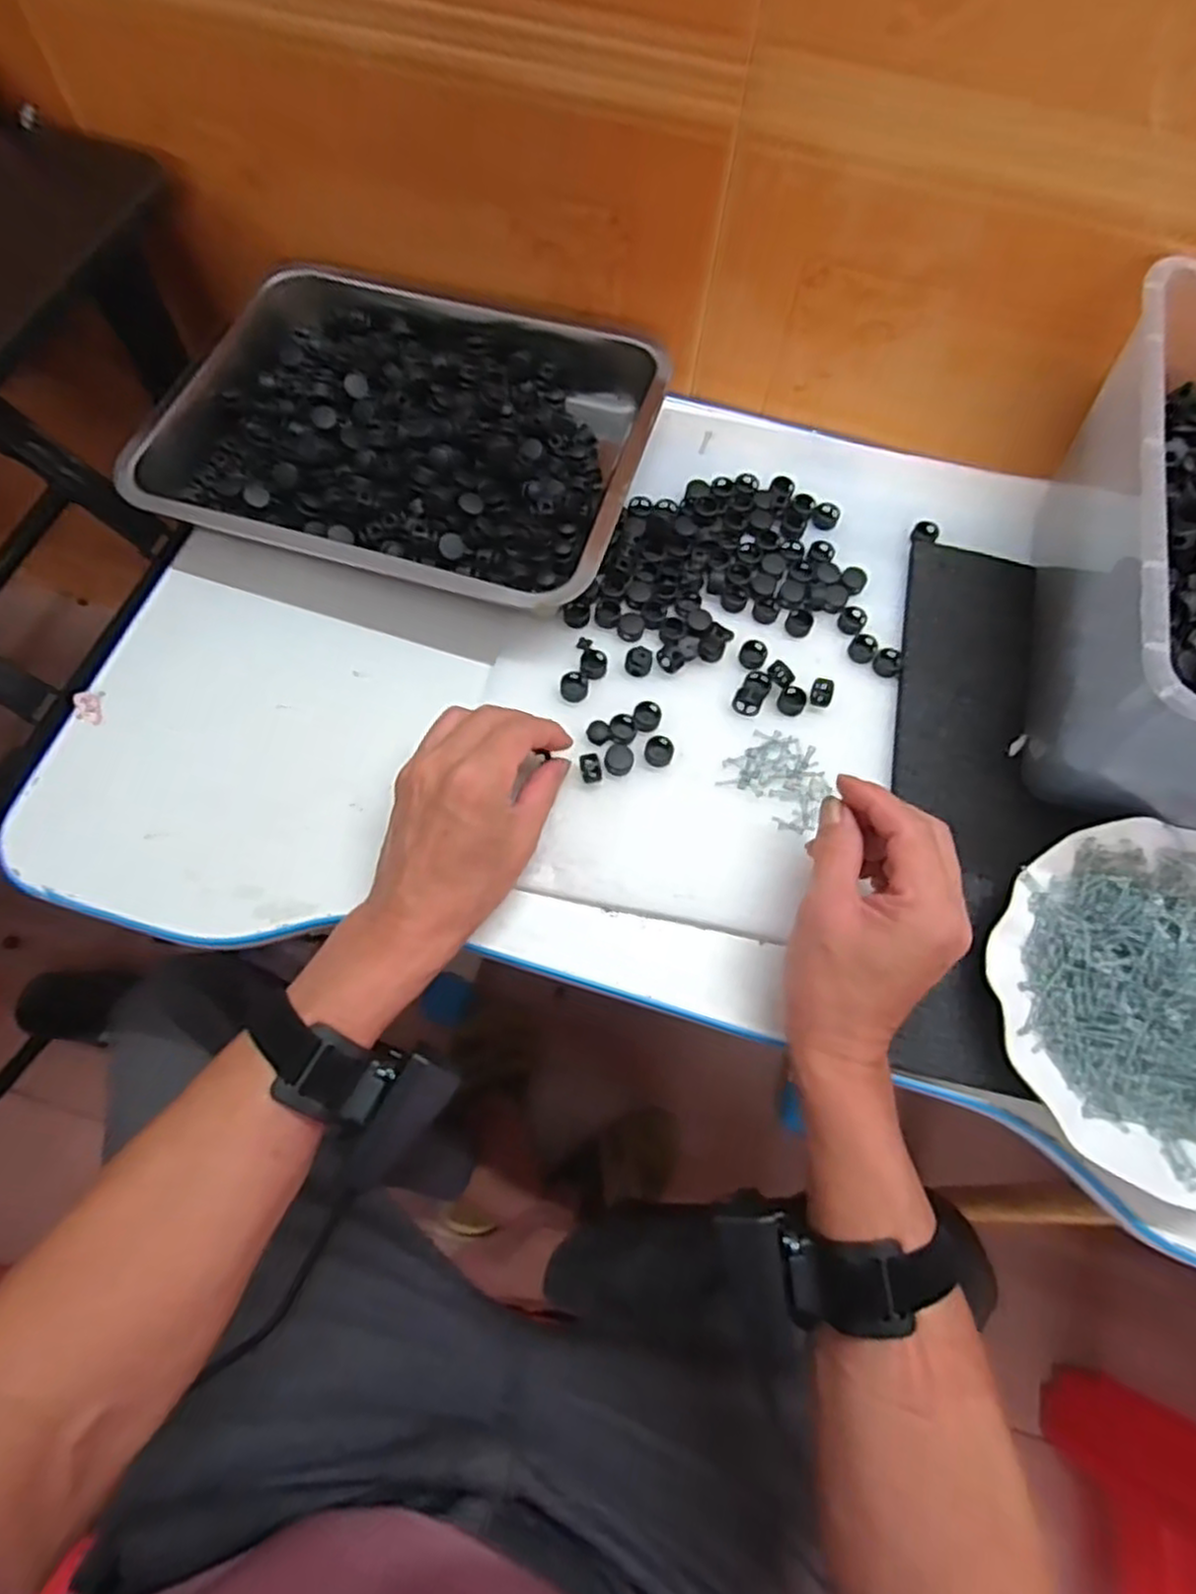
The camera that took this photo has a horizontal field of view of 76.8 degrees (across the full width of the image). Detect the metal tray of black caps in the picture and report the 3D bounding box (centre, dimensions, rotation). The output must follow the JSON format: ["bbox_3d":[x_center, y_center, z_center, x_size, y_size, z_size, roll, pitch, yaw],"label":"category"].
[{"bbox_3d":[-0.122,-0.258,0.513,0.312,0.050,0.268,16,68,4],"label":"metal tray of black caps"}]

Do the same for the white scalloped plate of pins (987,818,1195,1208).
[{"bbox_3d":[0.293,0.107,0.385,0.172,0.049,0.178,1,68,-2],"label":"white scalloped plate of pins"}]

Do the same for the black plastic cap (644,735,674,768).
[{"bbox_3d":[0.036,-0.027,0.446,0.017,0.008,0.018,1,68,-2],"label":"black plastic cap"}]

